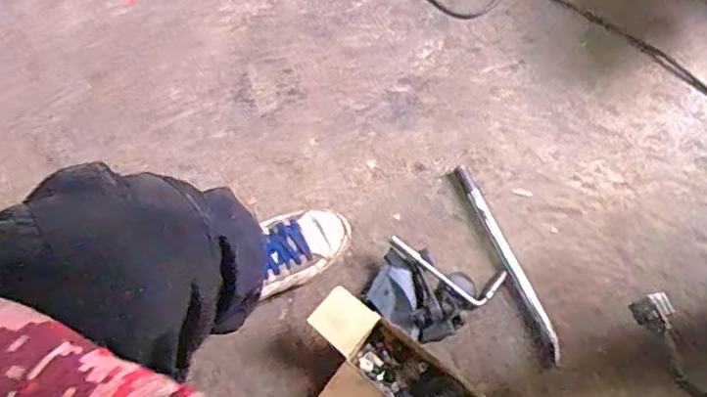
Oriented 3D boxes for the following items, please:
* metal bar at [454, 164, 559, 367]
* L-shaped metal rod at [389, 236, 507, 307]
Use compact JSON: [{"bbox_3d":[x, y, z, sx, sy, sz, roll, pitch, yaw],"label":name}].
[{"bbox_3d":[0.222,0.085,0.846,0.023,0.011,0.304,-20,70,-9],"label":"metal bar"},{"bbox_3d":[0.128,0.105,0.826,0.169,0.016,0.057,16,69,5],"label":"L-shaped metal rod"}]

